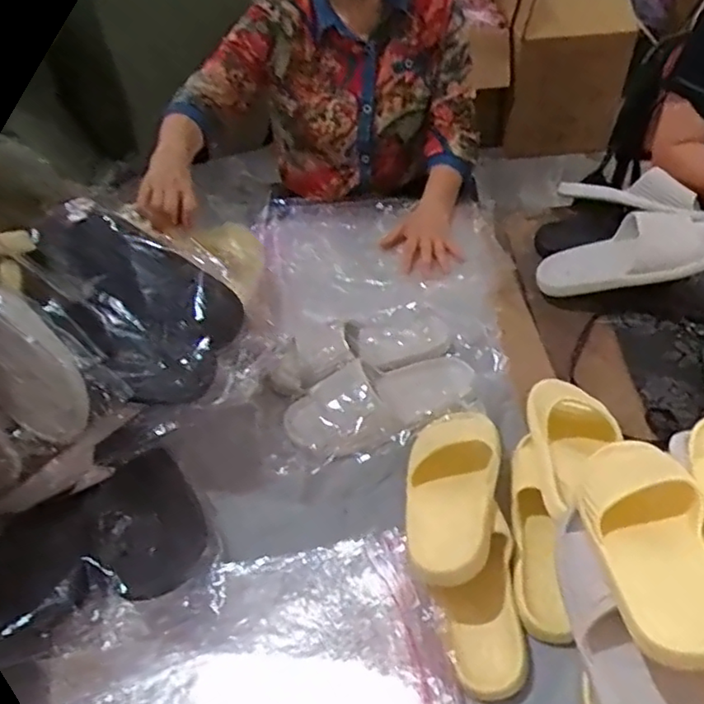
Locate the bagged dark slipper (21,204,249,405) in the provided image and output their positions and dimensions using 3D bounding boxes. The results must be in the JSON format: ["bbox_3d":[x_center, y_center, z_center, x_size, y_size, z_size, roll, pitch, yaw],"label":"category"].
[{"bbox_3d":[-0.275,-0.068,0.794,0.300,0.099,0.170,34,59,29],"label":"bagged dark slipper"}]

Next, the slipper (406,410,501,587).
[{"bbox_3d":[0.114,0.148,0.736,0.107,0.067,0.253,4,37,8],"label":"slipper"}]

